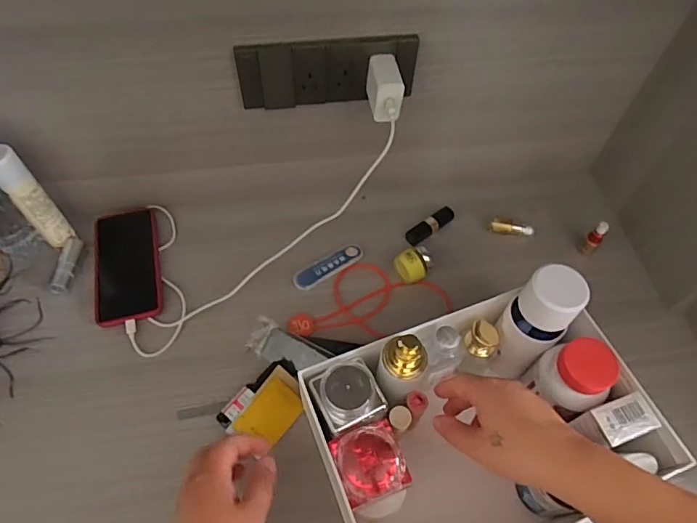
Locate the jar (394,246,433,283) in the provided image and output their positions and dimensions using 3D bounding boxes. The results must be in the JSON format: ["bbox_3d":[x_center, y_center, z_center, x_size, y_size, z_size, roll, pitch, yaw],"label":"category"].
[{"bbox_3d":[0.084,0.006,0.627,0.042,0.040,0.041,-35,65,-22],"label":"jar"}]

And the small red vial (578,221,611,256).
[{"bbox_3d":[0.325,-0.031,0.642,0.017,0.052,0.016,40,64,20],"label":"small red vial"}]

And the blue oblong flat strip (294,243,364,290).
[{"bbox_3d":[-0.025,0.006,0.638,0.099,0.004,0.027,-29,63,-19],"label":"blue oblong flat strip"}]

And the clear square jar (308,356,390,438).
[{"bbox_3d":[0.000,0.123,0.452,0.056,0.040,0.055,-22,61,-15],"label":"clear square jar"}]

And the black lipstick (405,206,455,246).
[{"bbox_3d":[0.113,-0.050,0.673,0.077,0.020,0.022,-29,63,-19],"label":"black lipstick"}]

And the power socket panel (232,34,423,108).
[{"bbox_3d":[-0.022,-0.204,0.537,0.191,0.075,0.014,-8,55,-7],"label":"power socket panel"}]

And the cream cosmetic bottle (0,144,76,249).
[{"bbox_3d":[-0.375,-0.071,0.580,0.034,0.152,0.033,38,64,20],"label":"cream cosmetic bottle"}]

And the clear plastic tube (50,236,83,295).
[{"bbox_3d":[-0.354,0.004,0.614,0.021,0.018,0.078,1,58,-2],"label":"clear plastic tube"}]

